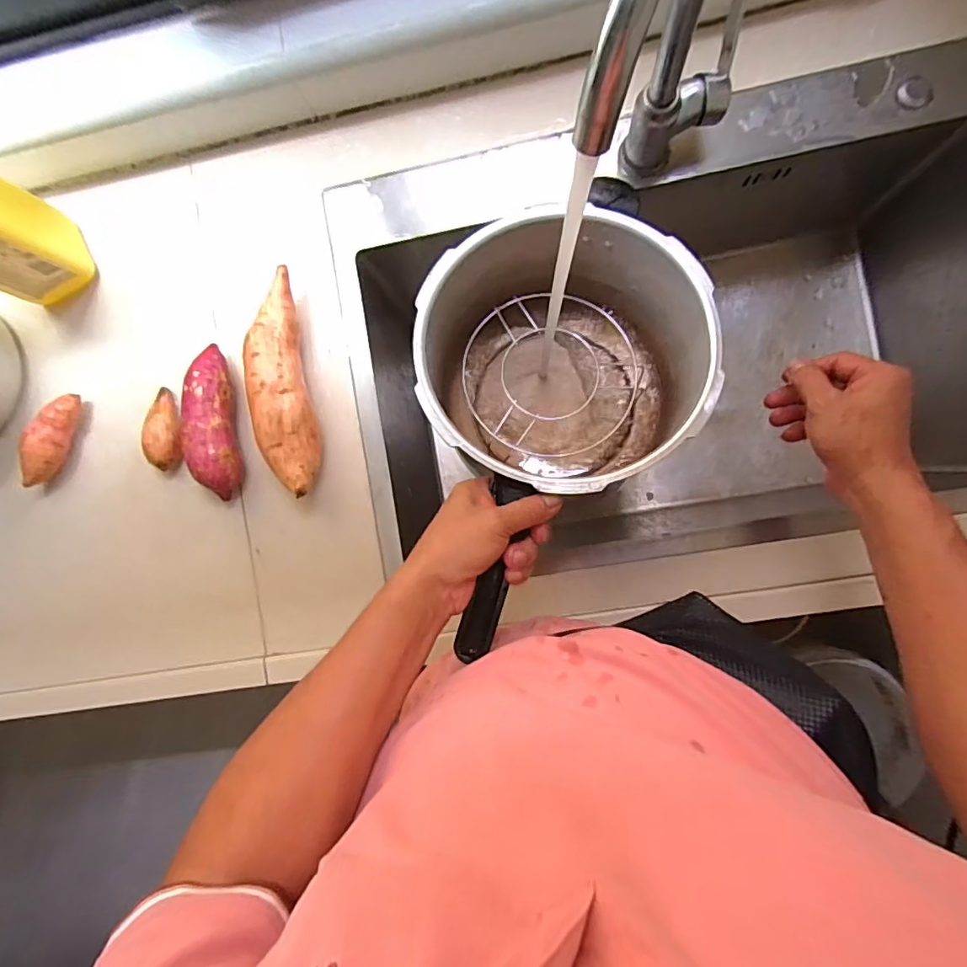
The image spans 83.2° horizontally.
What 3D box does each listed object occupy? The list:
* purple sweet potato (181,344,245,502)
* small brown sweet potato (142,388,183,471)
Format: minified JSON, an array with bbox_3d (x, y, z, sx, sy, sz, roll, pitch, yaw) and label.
[{"bbox_3d":[-0.287,-0.063,0.574,0.051,0.057,0.159,-9,90,7],"label":"purple sweet potato"},{"bbox_3d":[-0.339,-0.059,0.589,0.038,0.033,0.085,3,91,7],"label":"small brown sweet potato"}]

